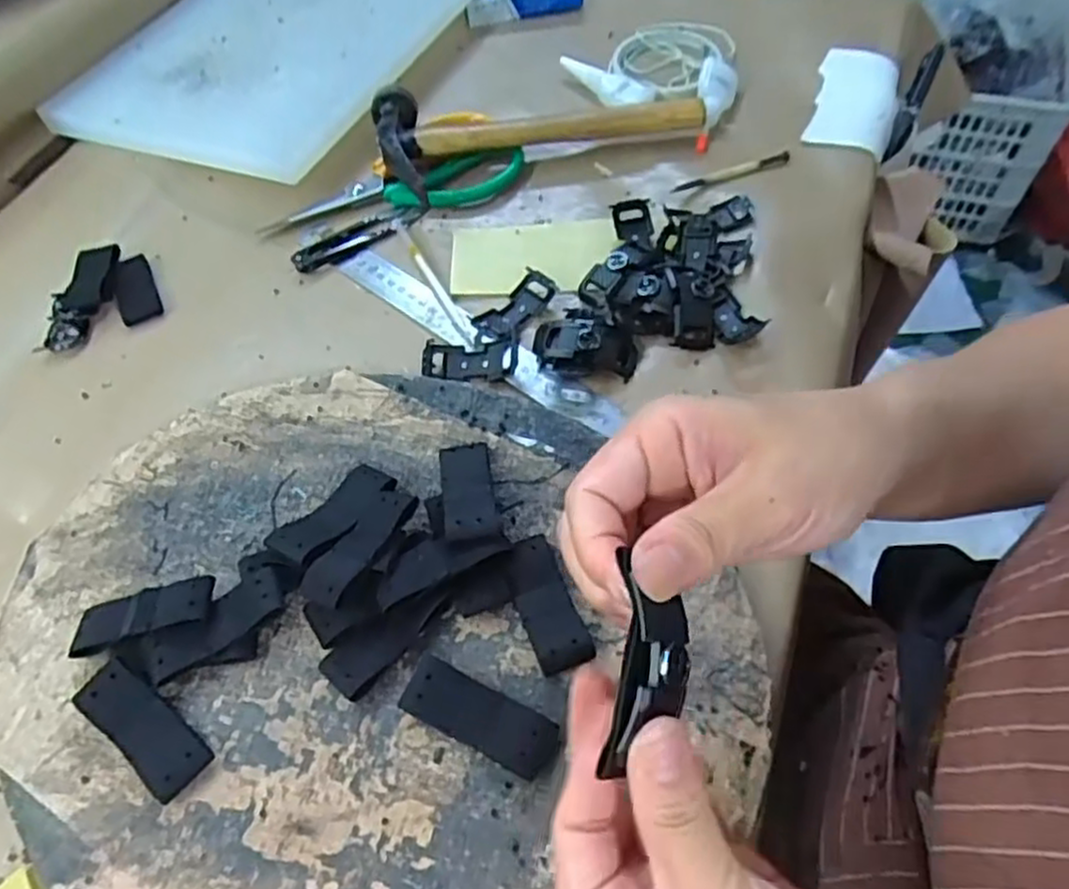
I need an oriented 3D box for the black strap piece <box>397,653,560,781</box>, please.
[{"bbox_3d":[-0.024,0.116,0.318,0.067,0.009,0.025,22,61,17],"label":"black strap piece"}]

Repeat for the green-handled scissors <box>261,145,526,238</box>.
[{"bbox_3d":[-0.099,-0.179,0.527,0.191,0.009,0.038,-14,57,-5],"label":"green-handled scissors"}]

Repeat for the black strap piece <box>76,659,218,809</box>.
[{"bbox_3d":[-0.169,0.122,0.321,0.066,0.006,0.025,36,68,17],"label":"black strap piece"}]

